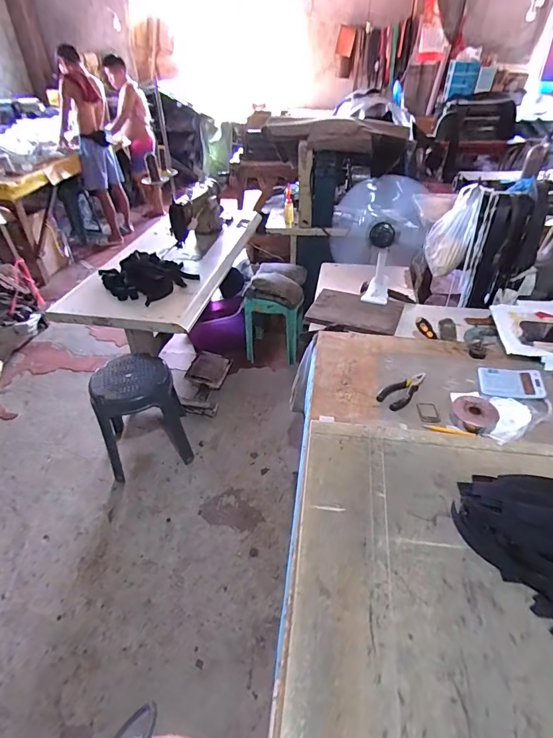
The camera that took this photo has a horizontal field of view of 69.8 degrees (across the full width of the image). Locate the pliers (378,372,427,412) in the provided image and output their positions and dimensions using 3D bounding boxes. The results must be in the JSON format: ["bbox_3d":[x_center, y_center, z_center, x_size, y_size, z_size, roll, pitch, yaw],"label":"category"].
[{"bbox_3d":[0.311,0.044,0.959,0.147,0.020,0.060,-31,48,-32],"label":"pliers"}]

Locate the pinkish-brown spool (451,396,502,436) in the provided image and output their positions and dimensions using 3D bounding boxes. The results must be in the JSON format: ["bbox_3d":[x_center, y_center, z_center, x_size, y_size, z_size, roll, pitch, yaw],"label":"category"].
[{"bbox_3d":[0.444,0.096,0.884,0.095,0.027,0.104,-4,42,3],"label":"pinkish-brown spool"}]

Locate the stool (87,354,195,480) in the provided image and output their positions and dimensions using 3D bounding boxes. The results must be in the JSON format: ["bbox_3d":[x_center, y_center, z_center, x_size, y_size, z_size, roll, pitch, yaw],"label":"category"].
[{"bbox_3d":[-0.607,0.201,1.765,0.364,0.473,0.394,-13,40,-15],"label":"stool"}]

